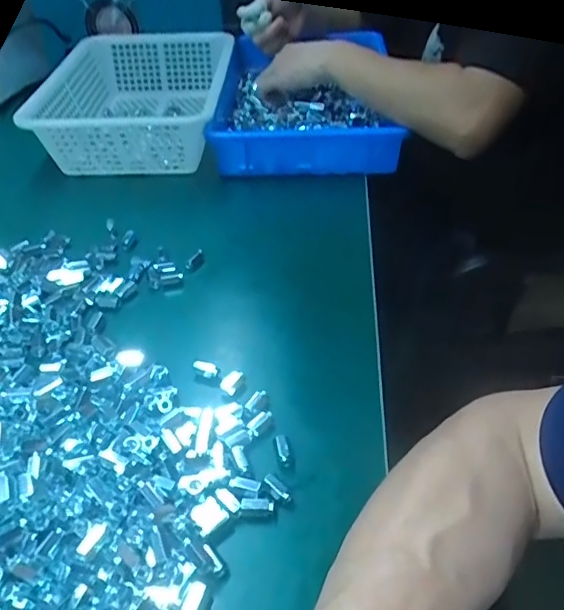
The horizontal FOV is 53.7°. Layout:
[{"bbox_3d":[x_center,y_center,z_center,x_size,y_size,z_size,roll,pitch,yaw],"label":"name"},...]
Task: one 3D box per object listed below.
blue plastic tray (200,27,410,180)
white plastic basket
[{"bbox_3d":[0.025,-0.273,0.738,0.222,0.071,0.293,0,43,2],"label":"blue plastic tray"},{"bbox_3d":[-0.183,-0.279,0.749,0.221,0.073,0.289,2,43,4],"label":"white plastic basket"}]

